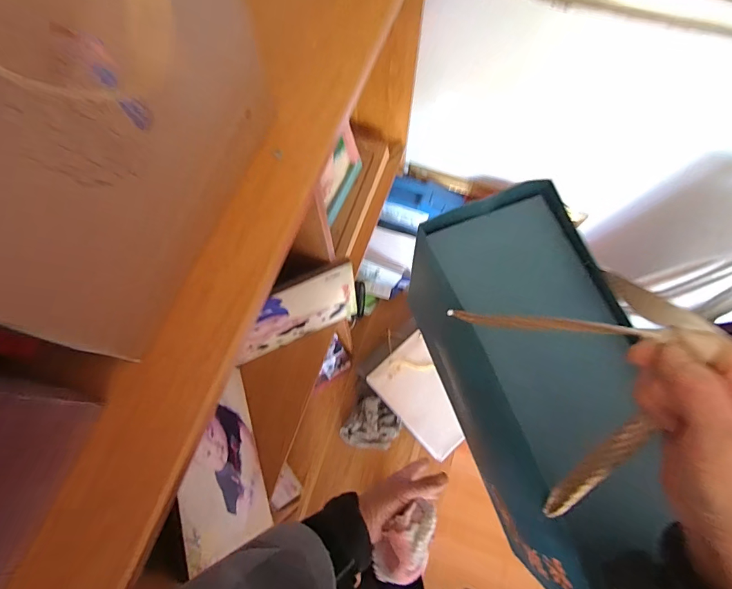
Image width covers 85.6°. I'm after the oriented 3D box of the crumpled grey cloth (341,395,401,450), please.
[{"bbox_3d":[0.017,0.377,1.128,0.141,0.069,0.142,29,73,10],"label":"crumpled grey cloth"}]

